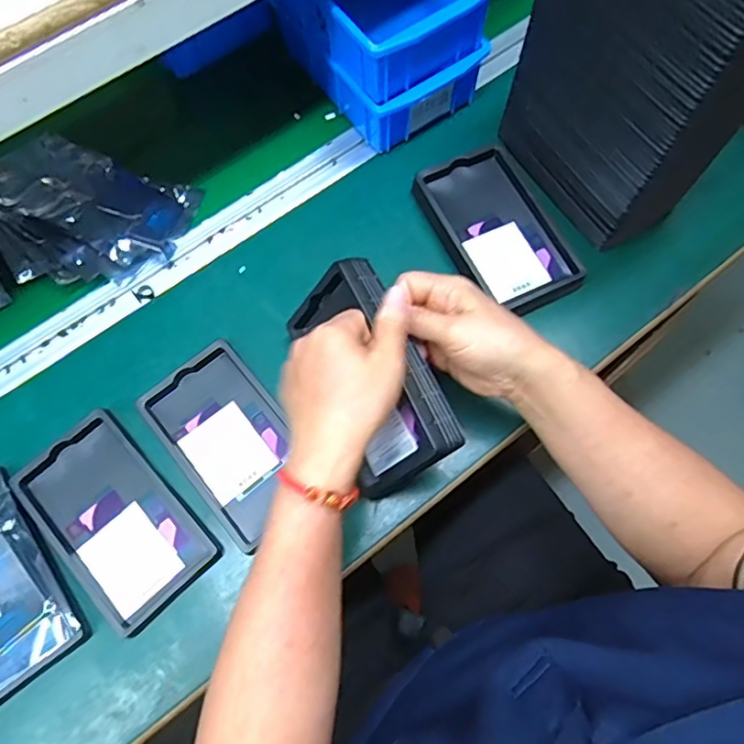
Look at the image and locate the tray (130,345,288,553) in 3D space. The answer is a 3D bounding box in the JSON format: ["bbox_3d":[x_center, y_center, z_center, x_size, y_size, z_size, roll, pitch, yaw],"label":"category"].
[{"bbox_3d":[-0.116,0.057,0.468,0.091,0.019,0.152,-38,74,-11],"label":"tray"}]

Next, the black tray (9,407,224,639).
[{"bbox_3d":[-0.204,0.115,0.445,0.094,0.014,0.160,-42,75,-12],"label":"black tray"}]

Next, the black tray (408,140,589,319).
[{"bbox_3d":[0.115,-0.131,0.518,0.101,0.024,0.165,-26,72,-7],"label":"black tray"}]

